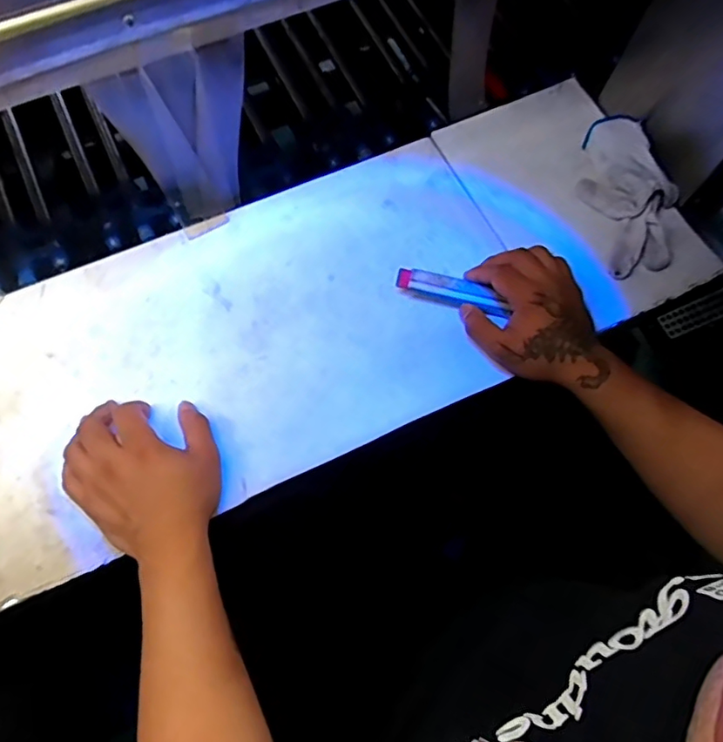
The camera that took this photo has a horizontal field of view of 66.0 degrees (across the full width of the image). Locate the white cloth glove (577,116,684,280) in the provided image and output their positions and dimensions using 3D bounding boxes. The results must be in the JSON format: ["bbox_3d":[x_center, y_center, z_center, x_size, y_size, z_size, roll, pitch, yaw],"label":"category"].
[{"bbox_3d":[0.293,-0.190,0.599,0.089,0.051,0.169,-11,85,-5],"label":"white cloth glove"}]

